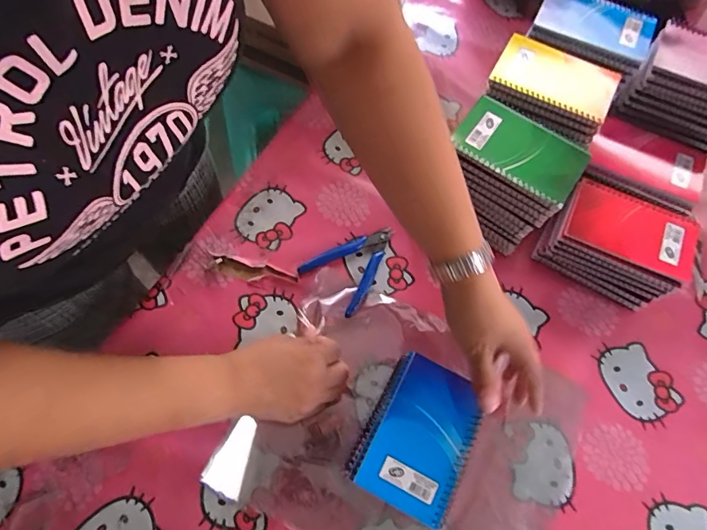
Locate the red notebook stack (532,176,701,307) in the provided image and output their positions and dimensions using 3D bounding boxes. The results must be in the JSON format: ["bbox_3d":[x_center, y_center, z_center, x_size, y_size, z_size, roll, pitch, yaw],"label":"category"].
[{"bbox_3d":[0.303,-0.031,0.524,0.147,0.083,0.102,30,69,11],"label":"red notebook stack"}]

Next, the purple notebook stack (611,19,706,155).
[{"bbox_3d":[0.416,-0.215,0.549,0.141,0.077,0.104,32,69,11],"label":"purple notebook stack"}]

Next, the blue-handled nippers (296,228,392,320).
[{"bbox_3d":[0.003,-0.006,0.539,0.085,0.013,0.116,40,71,14],"label":"blue-handled nippers"}]

